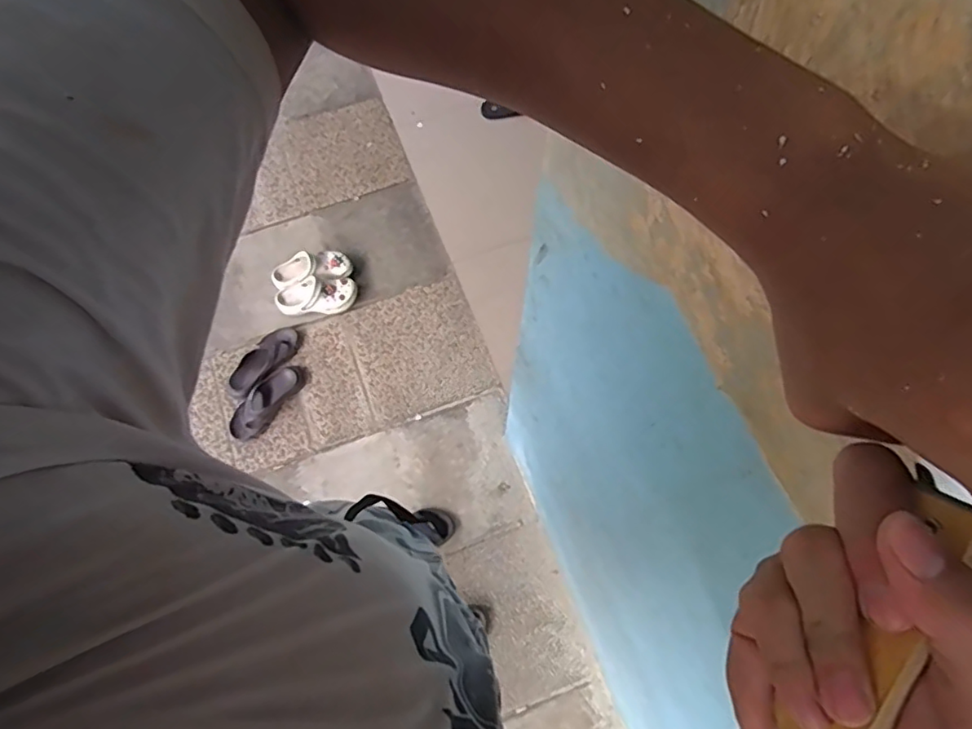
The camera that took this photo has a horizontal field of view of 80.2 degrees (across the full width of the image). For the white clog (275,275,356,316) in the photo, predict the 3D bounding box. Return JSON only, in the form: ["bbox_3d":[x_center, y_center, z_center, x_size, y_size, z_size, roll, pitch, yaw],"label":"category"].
[{"bbox_3d":[-0.532,-0.210,1.802,0.247,0.078,0.103,-4,70,-2],"label":"white clog"}]

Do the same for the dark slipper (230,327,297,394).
[{"bbox_3d":[-0.667,-0.011,1.744,0.100,0.055,0.252,42,75,14],"label":"dark slipper"}]

